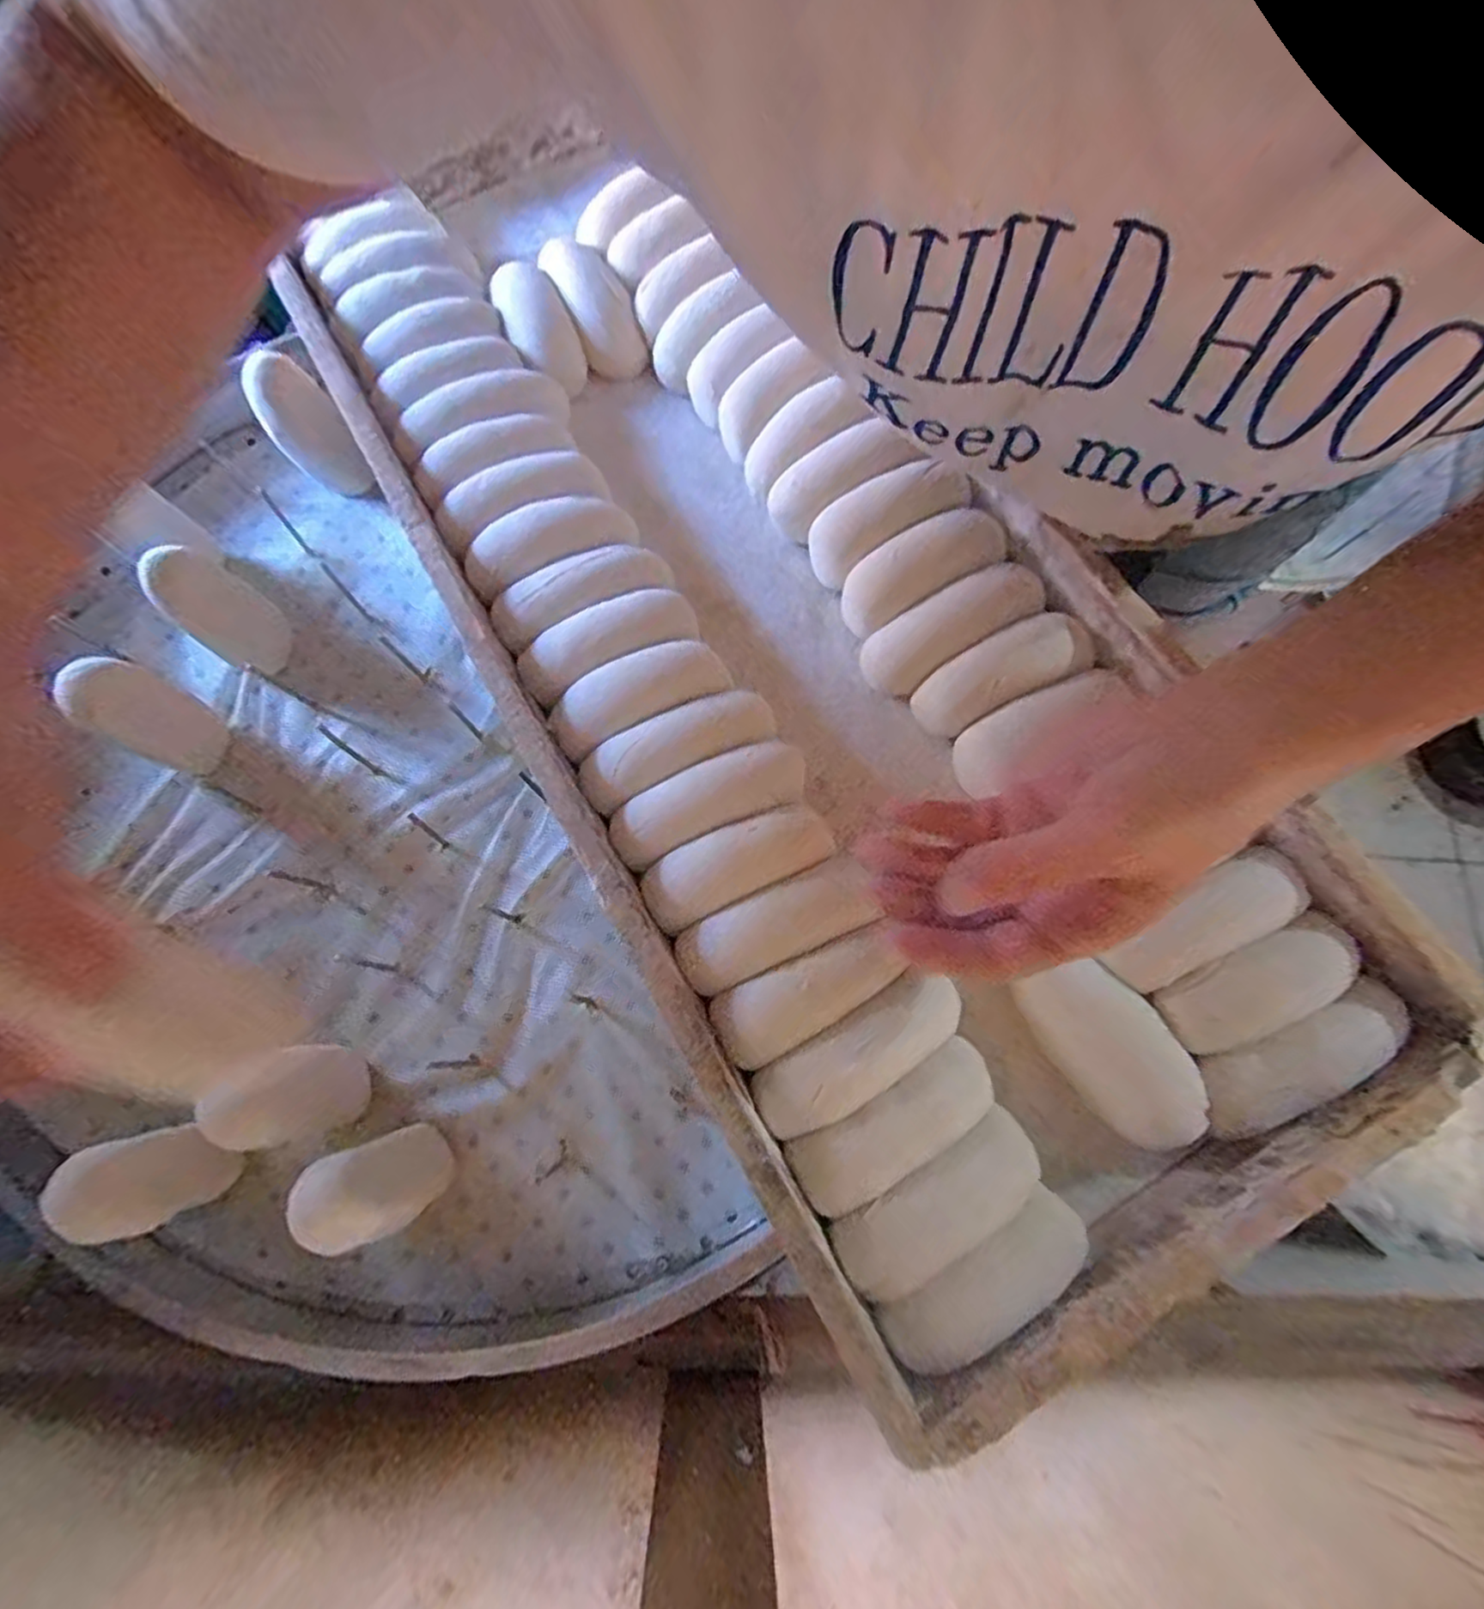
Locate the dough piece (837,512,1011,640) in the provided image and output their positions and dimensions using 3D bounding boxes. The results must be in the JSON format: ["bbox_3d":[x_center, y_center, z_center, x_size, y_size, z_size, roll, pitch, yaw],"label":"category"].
[{"bbox_3d":[0.099,-0.128,0.376,0.092,0.029,0.035,-30,76,6],"label":"dough piece"}]

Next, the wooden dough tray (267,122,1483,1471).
[{"bbox_3d":[0.016,-0.099,0.371,0.289,0.058,0.664,-30,76,-7],"label":"wooden dough tray"}]

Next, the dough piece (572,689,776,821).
[{"bbox_3d":[-0.033,-0.026,0.359,0.101,0.038,0.031,-26,76,-7],"label":"dough piece"}]

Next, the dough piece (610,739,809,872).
[{"bbox_3d":[-0.016,0.001,0.351,0.100,0.037,0.035,-25,75,-6],"label":"dough piece"}]

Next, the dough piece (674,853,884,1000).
[{"bbox_3d":[0.014,0.060,0.332,0.092,0.041,0.033,-24,75,-6],"label":"dough piece"}]

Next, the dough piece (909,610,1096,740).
[{"bbox_3d":[0.133,-0.068,0.353,0.089,0.023,0.034,-29,75,8],"label":"dough piece"}]

